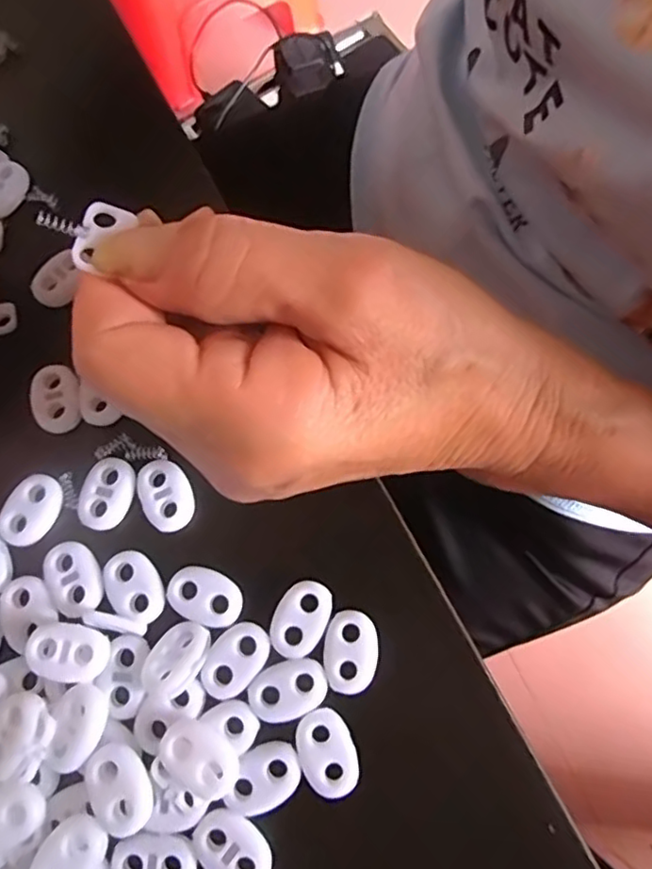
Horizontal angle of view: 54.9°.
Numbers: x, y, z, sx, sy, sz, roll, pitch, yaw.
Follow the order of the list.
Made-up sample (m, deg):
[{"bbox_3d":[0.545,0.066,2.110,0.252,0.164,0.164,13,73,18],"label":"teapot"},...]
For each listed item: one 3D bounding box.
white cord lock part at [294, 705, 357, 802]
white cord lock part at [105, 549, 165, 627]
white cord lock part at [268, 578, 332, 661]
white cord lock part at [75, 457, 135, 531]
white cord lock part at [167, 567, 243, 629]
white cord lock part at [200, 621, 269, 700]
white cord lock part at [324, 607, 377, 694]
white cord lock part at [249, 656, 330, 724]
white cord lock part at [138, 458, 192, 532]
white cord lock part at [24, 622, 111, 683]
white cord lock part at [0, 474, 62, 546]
[{"bbox_3d":[0.000,0.088,0.173,0.015,0.004,0.022,-20,76,-6],"label":"white cord lock part"},{"bbox_3d":[-0.057,0.045,0.185,0.015,0.004,0.022,-33,77,-9],"label":"white cord lock part"},{"bbox_3d":[-0.007,0.054,0.183,0.015,0.004,0.022,27,76,7],"label":"white cord lock part"},{"bbox_3d":[-0.069,0.018,0.194,0.016,0.004,0.022,14,75,3],"label":"white cord lock part"},{"bbox_3d":[-0.036,0.048,0.185,0.022,0.004,0.015,19,75,5],"label":"white cord lock part"},{"bbox_3d":[-0.026,0.065,0.180,0.014,0.004,0.022,39,77,9],"label":"white cord lock part"},{"bbox_3d":[0.007,0.062,0.180,0.015,0.004,0.023,3,74,0],"label":"white cord lock part"},{"bbox_3d":[-0.011,0.073,0.178,0.022,0.004,0.015,-14,75,-5],"label":"white cord lock part"},{"bbox_3d":[-0.050,0.018,0.194,0.015,0.004,0.023,-23,76,-7],"label":"white cord lock part"},{"bbox_3d":[-0.073,0.062,0.178,0.022,0.008,0.015,10,75,2],"label":"white cord lock part"},{"bbox_3d":[-0.091,0.023,0.192,0.015,0.004,0.022,24,76,6],"label":"white cord lock part"}]

